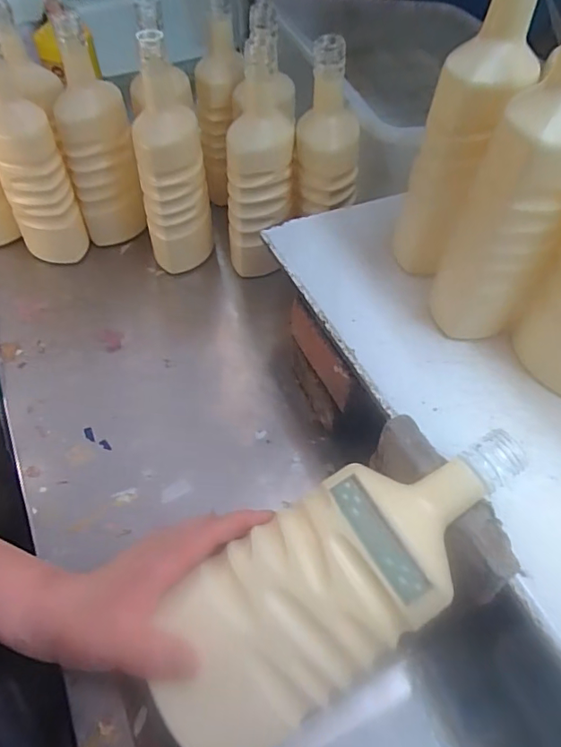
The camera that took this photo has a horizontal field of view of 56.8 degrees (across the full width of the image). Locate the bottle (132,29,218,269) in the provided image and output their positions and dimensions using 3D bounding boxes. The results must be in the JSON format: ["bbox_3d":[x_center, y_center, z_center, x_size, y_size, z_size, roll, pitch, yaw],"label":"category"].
[{"bbox_3d":[-0.121,-0.224,0.589,0.077,0.266,0.059,-4,52,-6],"label":"bottle"}]

